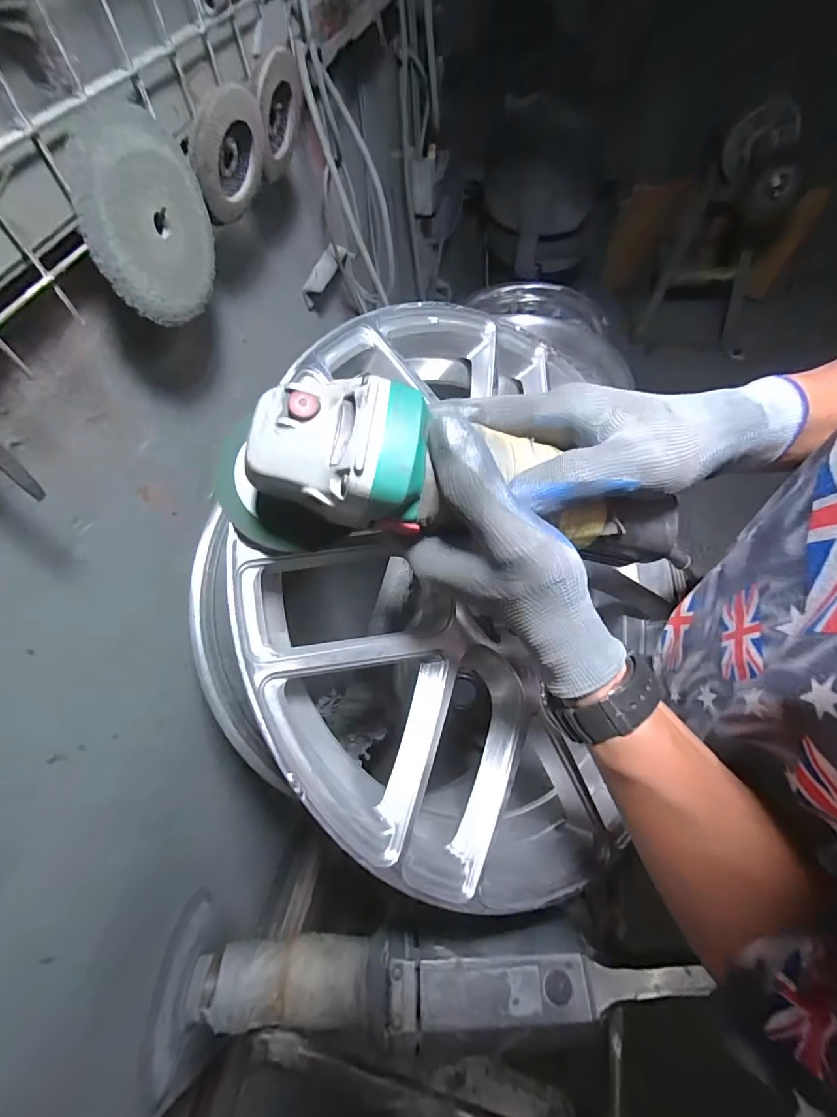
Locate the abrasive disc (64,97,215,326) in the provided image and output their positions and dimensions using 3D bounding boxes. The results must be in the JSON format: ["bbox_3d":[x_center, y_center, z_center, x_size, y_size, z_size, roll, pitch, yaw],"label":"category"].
[{"bbox_3d":[-0.200,-0.254,0.328,0.019,0.118,0.125,6,60,8],"label":"abrasive disc"}]

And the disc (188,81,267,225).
[{"bbox_3d":[-0.161,-0.350,0.378,0.010,0.094,0.094,29,77,-3],"label":"disc"}]

